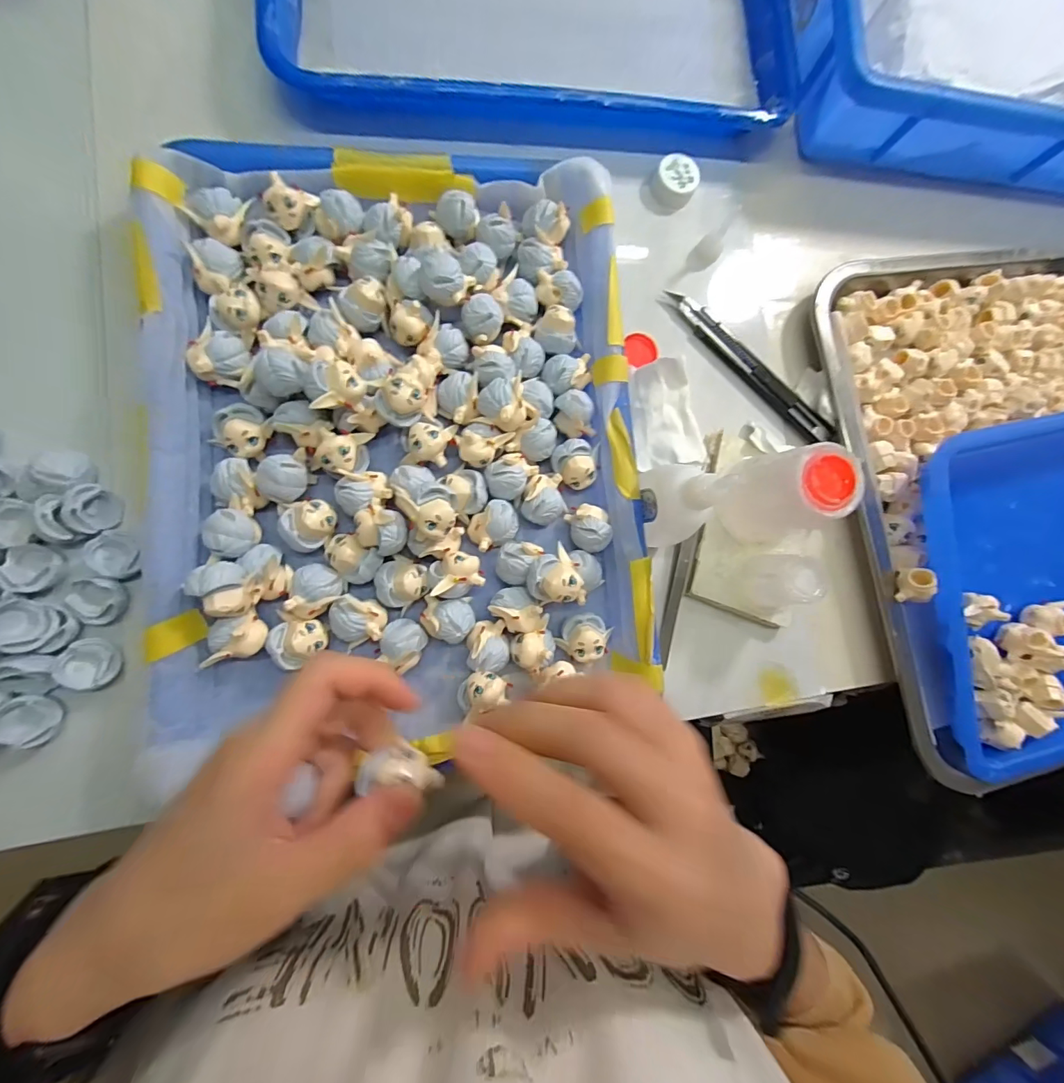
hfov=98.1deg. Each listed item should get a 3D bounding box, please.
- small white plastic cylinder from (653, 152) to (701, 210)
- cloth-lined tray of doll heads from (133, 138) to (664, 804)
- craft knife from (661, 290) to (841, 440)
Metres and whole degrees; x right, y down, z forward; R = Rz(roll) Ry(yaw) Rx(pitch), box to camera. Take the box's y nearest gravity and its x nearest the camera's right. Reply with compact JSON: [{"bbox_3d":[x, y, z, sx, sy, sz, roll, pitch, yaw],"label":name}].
[{"bbox_3d":[0.096,-0.241,0.310,0.028,0.014,0.032,32,81,-5],"label":"small white plastic cylinder"},{"bbox_3d":[-0.065,-0.053,0.254,0.249,0.039,0.326,-4,86,-9],"label":"cloth-lined tray of doll heads"},{"bbox_3d":[0.145,-0.115,0.308,0.143,0.012,0.017,42,81,-3],"label":"craft knife"}]

